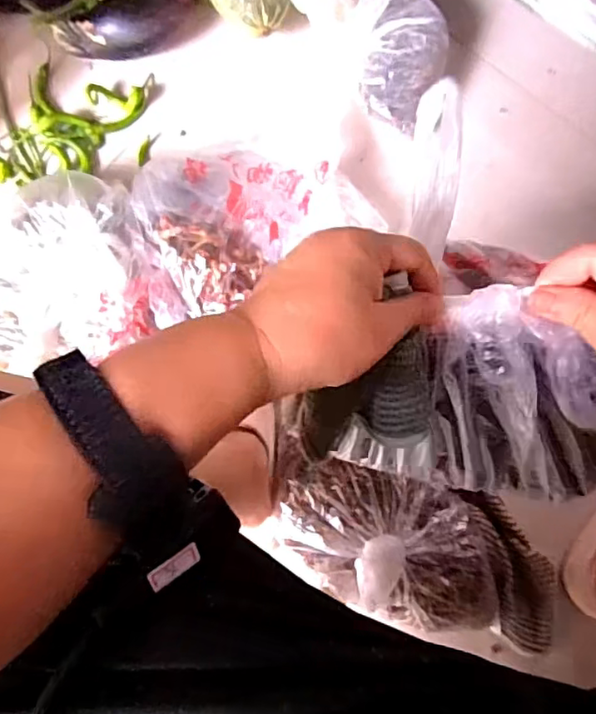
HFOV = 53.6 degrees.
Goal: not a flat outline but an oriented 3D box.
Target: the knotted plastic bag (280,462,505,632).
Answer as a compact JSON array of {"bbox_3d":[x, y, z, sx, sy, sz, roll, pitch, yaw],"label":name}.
[{"bbox_3d":[0.091,0.185,0.586,0.243,0.085,0.145,19,84,4],"label":"knotted plastic bag"}]

